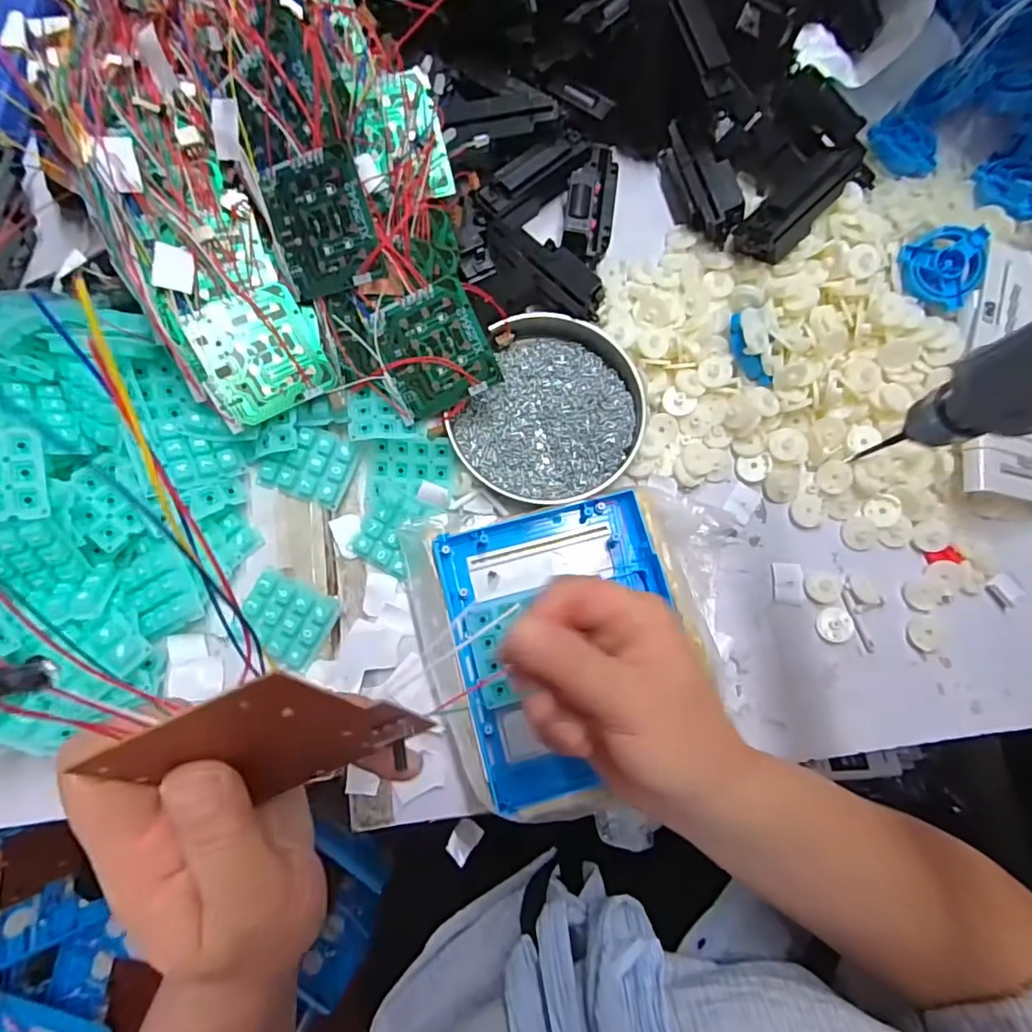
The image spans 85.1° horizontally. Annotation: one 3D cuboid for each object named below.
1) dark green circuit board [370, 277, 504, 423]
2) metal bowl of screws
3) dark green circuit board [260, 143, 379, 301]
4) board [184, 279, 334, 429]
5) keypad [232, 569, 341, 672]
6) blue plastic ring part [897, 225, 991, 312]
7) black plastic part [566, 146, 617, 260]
[{"bbox_3d":[-0.053,-0.107,0.365,0.069,0.004,0.071,-23,108,9],"label":"dark green circuit board"},{"bbox_3d":[0.027,-0.073,0.400,0.118,0.028,0.132,25,79,3],"label":"metal bowl of screws"},{"bbox_3d":[-0.116,-0.174,0.337,0.064,0.004,0.071,-4,116,20],"label":"dark green circuit board"},{"bbox_3d":[-0.160,-0.102,0.354,0.067,0.004,0.071,-32,105,-20],"label":"board"},{"bbox_3d":[-0.146,0.066,0.356,0.054,0.007,0.050,26,74,2],"label":"keypad"},{"bbox_3d":[0.295,-0.169,0.386,0.053,0.019,0.052,-13,98,15],"label":"blue plastic ring part"},{"bbox_3d":[0.057,-0.238,0.418,0.036,0.019,0.089,8,79,0],"label":"black plastic part"}]

